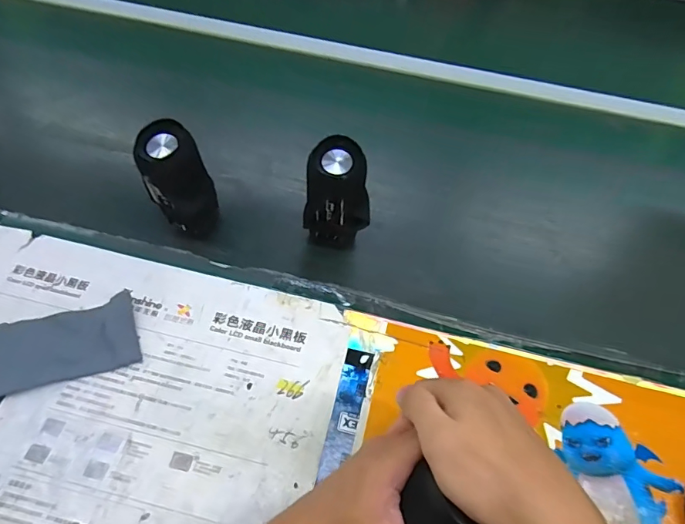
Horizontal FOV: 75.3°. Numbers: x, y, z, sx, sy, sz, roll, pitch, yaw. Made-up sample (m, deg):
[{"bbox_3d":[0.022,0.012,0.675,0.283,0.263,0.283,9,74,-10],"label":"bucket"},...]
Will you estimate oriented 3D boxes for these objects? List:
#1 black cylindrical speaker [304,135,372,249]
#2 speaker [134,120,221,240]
[{"bbox_3d":[-0.005,-0.077,0.528,0.074,0.132,0.049,7,55,1],"label":"black cylindrical speaker"},{"bbox_3d":[-0.191,-0.092,0.519,0.057,0.132,0.047,15,55,7],"label":"speaker"}]

